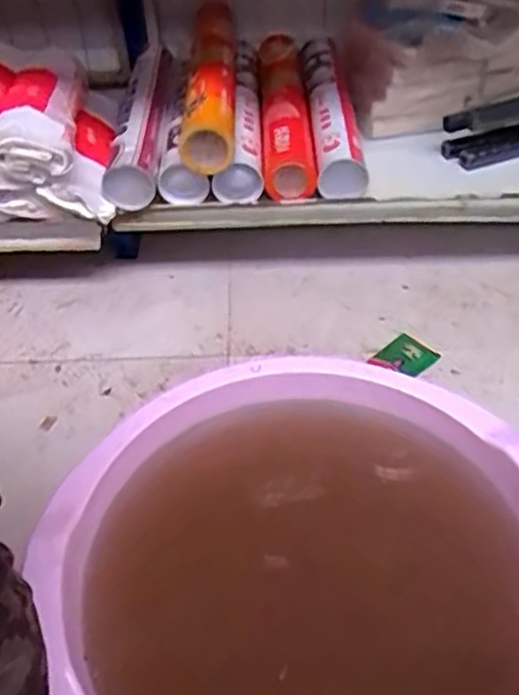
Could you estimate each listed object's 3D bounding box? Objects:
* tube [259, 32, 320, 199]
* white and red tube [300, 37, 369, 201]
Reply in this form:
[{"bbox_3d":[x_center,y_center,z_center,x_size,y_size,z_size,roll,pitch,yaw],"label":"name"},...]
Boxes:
[{"bbox_3d":[0.034,-0.330,0.969,0.066,0.064,0.345,-3,46,0],"label":"tube"},{"bbox_3d":[0.094,-0.331,0.960,0.059,0.065,0.361,-3,46,0],"label":"white and red tube"}]

